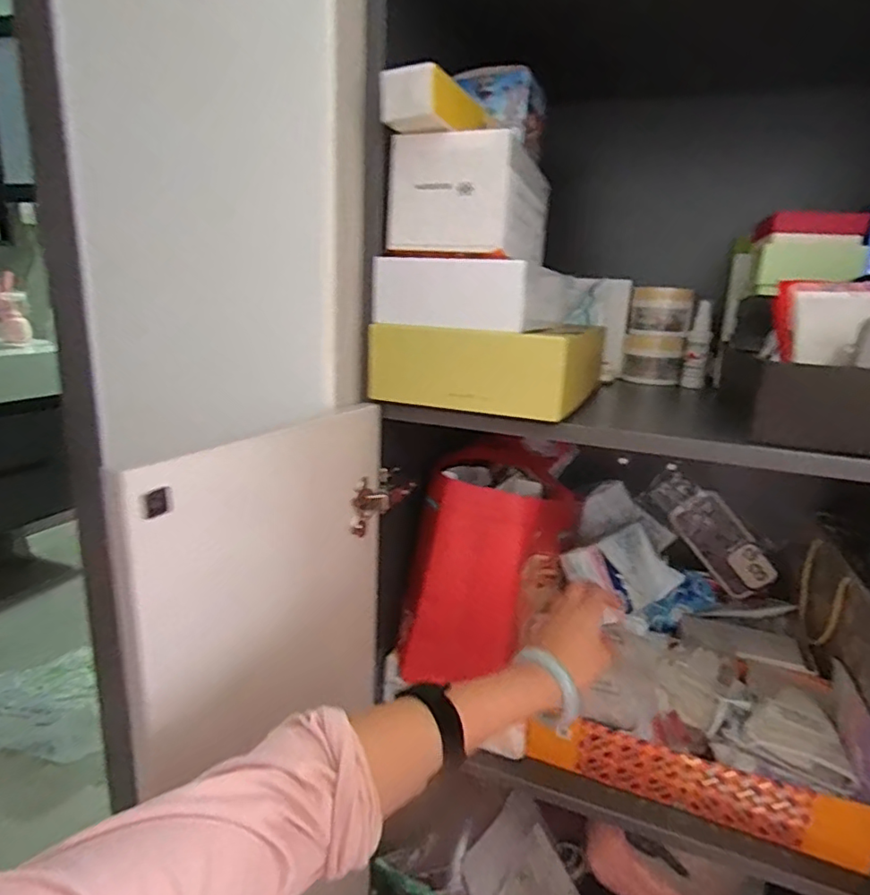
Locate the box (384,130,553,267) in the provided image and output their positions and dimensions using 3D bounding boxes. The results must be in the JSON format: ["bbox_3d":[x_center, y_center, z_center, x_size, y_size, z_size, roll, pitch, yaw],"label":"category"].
[{"bbox_3d":[0.046,-0.255,0.600,0.122,0.098,0.196,8,16,19],"label":"box"}]

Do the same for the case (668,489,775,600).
[{"bbox_3d":[0.452,0.154,0.875,0.078,0.177,0.012,-37,1,21],"label":"case"}]

